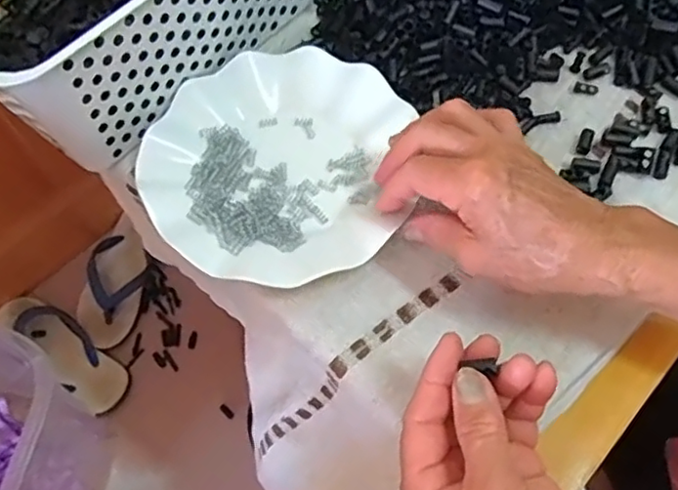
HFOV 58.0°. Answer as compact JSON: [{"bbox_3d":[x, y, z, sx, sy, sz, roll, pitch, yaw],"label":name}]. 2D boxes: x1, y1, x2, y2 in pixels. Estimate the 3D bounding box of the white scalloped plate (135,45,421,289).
[{"bbox_3d":[-0.040,-0.056,0.415,0.173,0.020,0.179,-1,62,1],"label":"white scalloped plate"}]

